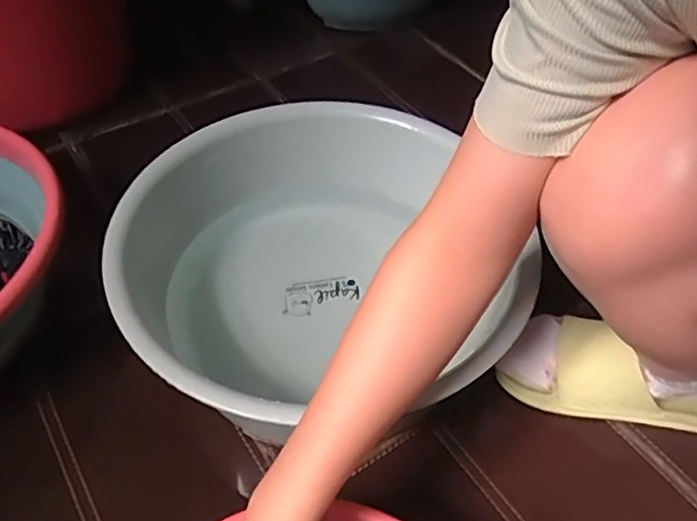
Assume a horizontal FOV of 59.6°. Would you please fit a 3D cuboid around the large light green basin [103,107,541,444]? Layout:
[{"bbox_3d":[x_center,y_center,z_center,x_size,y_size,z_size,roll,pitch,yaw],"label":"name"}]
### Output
[{"bbox_3d":[-0.046,0.028,0.627,0.343,0.190,0.353,-6,51,-11],"label":"large light green basin"}]

